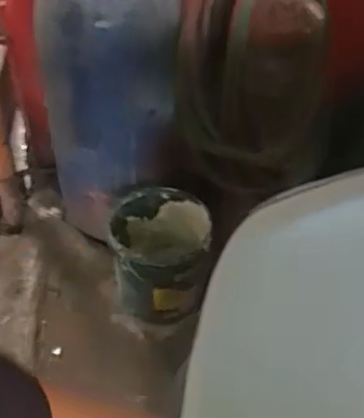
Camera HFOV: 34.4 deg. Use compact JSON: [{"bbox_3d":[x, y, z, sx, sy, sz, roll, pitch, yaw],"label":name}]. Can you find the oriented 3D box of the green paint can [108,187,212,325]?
[{"bbox_3d":[-0.068,0.161,1.777,0.289,0.359,0.265,1,41,-1],"label":"green paint can"}]

